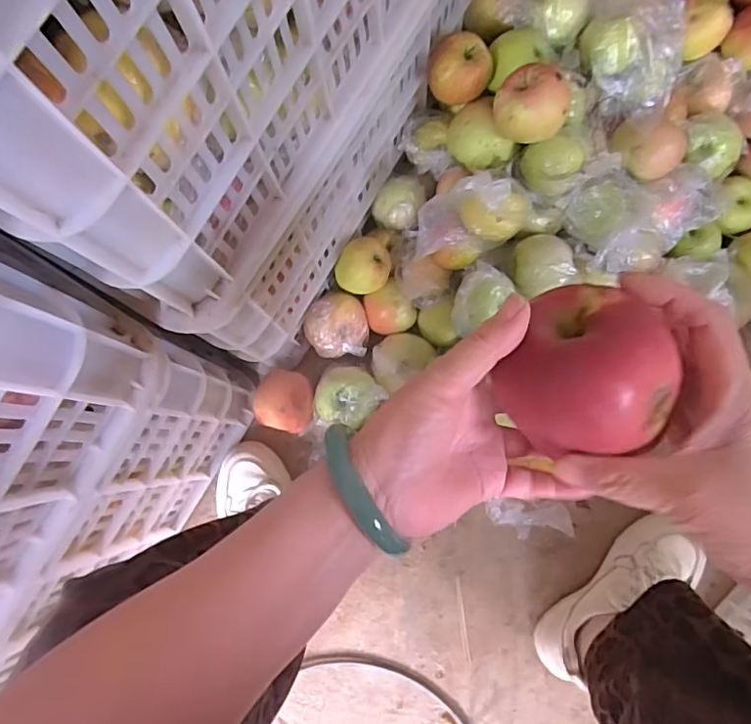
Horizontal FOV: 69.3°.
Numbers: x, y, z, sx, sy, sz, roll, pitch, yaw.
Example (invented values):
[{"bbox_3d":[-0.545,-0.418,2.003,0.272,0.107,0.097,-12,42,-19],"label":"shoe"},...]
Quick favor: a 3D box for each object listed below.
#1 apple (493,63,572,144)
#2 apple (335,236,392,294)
[{"bbox_3d":[0.156,-0.258,0.547,0.071,0.057,0.066,-1,81,3],"label":"apple"},{"bbox_3d":[-0.015,-0.116,0.670,0.069,0.053,0.064,-1,81,3],"label":"apple"}]

